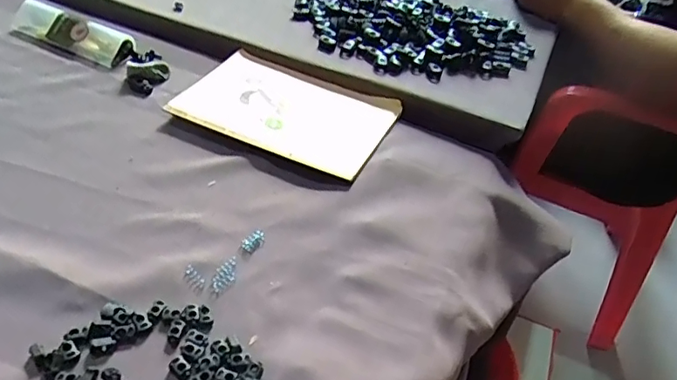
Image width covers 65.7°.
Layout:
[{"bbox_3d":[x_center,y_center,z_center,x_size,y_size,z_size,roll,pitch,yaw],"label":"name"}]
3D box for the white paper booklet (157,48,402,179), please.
[{"bbox_3d":[-0.055,-0.086,0.550,0.207,0.014,0.134,19,43,13],"label":"white paper booklet"}]

